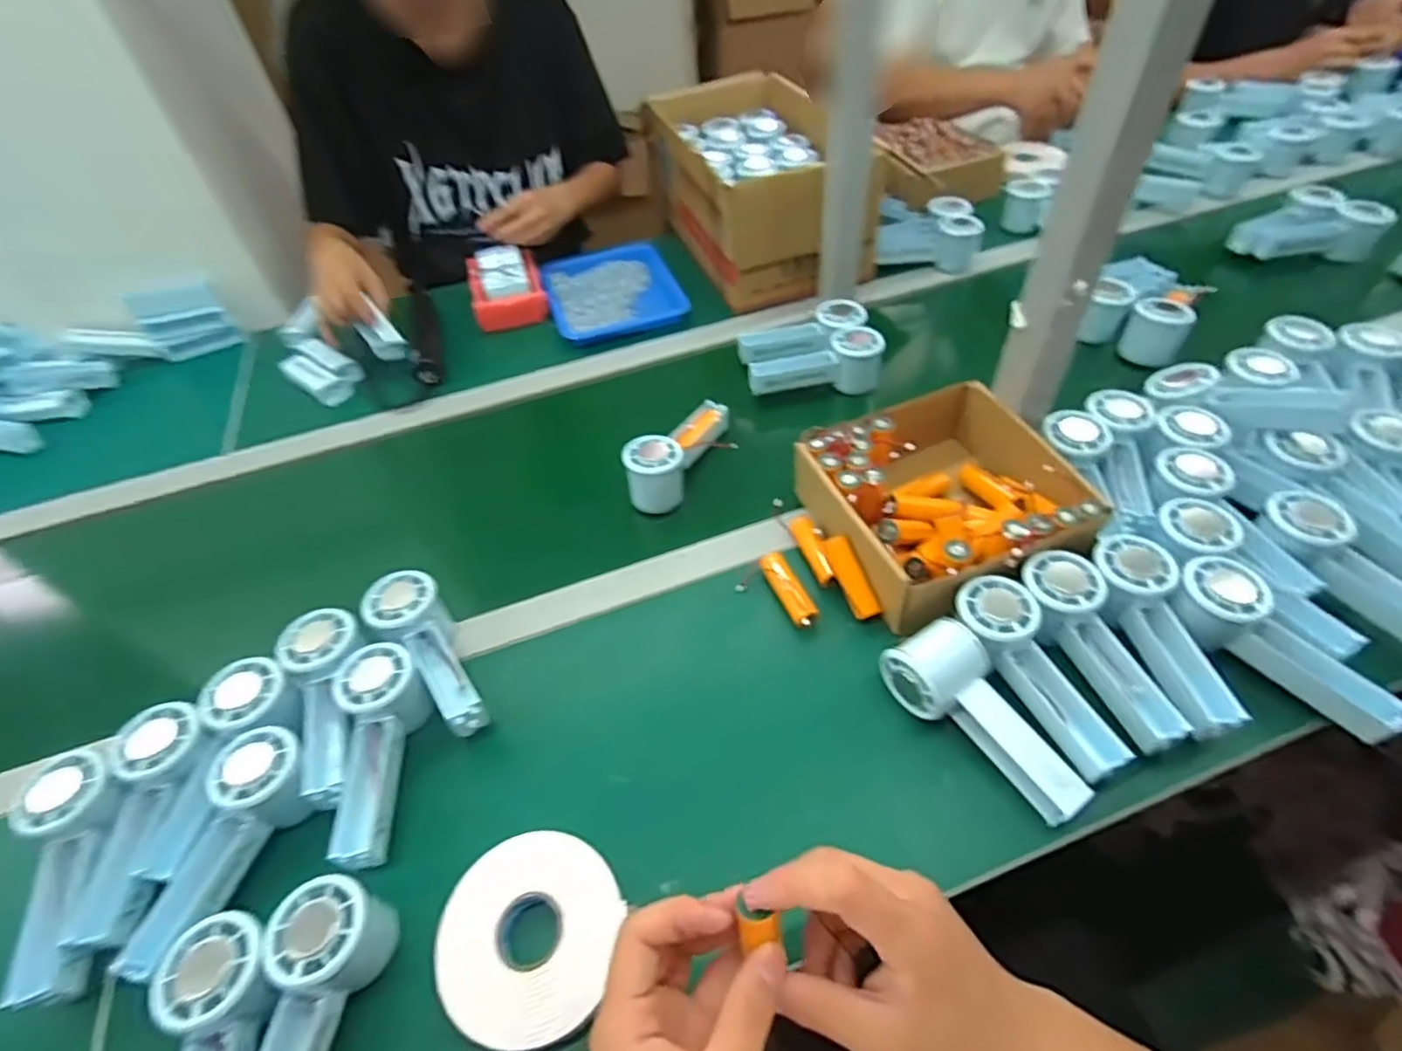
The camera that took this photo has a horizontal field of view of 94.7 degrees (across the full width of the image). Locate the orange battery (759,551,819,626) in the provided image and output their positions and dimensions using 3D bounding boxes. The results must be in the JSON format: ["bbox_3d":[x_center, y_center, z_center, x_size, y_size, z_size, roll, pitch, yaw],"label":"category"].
[{"bbox_3d":[0.077,0.056,0.562,0.021,0.017,0.078,-19,50,-11],"label":"orange battery"}]

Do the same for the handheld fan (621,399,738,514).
[{"bbox_3d":[-0.017,-0.081,0.668,0.054,0.056,0.149,29,57,27],"label":"handheld fan"}]

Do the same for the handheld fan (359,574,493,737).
[{"bbox_3d":[-0.217,0.098,0.525,0.055,0.041,0.156,-37,55,-24],"label":"handheld fan"}]

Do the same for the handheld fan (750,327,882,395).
[{"bbox_3d":[0.131,-0.188,0.752,0.147,0.058,0.048,-4,48,2],"label":"handheld fan"}]

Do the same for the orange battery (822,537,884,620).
[{"bbox_3d":[0.128,0.043,0.548,0.020,0.014,0.073,-20,76,-12],"label":"orange battery"}]

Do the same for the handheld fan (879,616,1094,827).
[{"bbox_3d":[0.204,0.132,0.459,0.059,0.058,0.151,-35,54,-22],"label":"handheld fan"}]

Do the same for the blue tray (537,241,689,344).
[{"bbox_3d":[-0.132,-0.348,0.939,0.178,0.023,0.252,-17,49,-9],"label":"blue tray"}]

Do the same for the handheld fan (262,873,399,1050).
[{"bbox_3d":[-0.223,0.290,0.368,0.057,0.057,0.150,-5,48,1],"label":"handheld fan"}]

